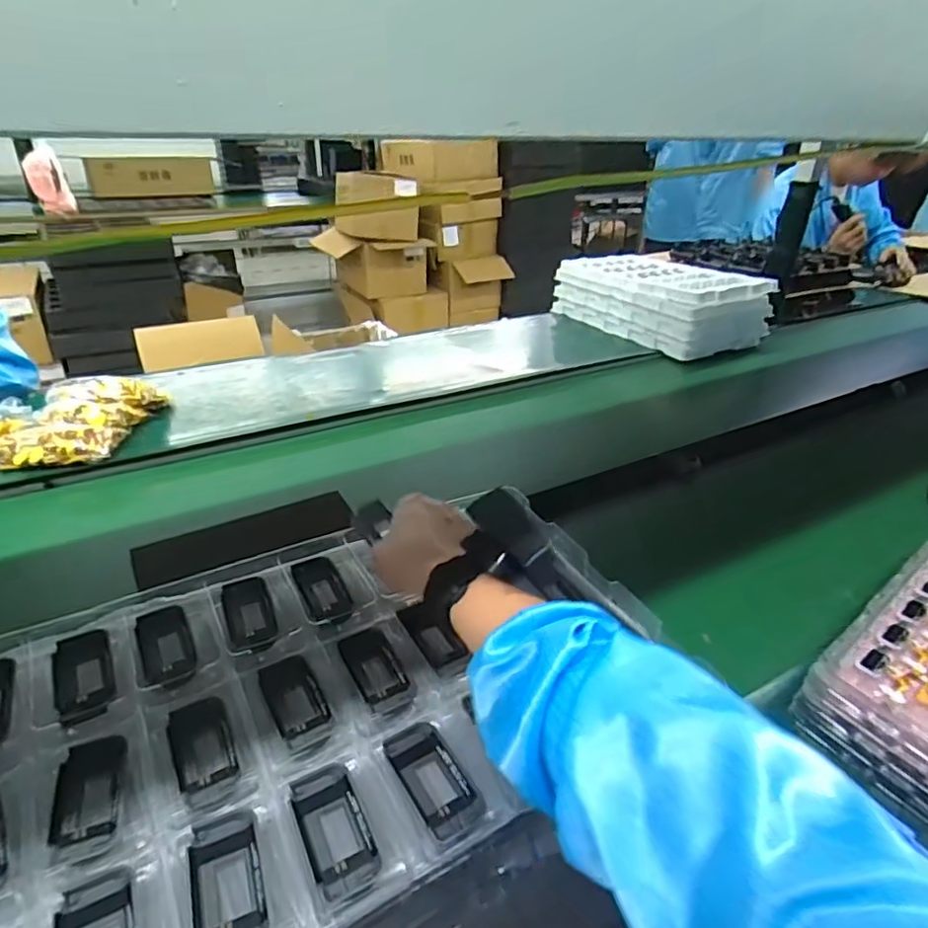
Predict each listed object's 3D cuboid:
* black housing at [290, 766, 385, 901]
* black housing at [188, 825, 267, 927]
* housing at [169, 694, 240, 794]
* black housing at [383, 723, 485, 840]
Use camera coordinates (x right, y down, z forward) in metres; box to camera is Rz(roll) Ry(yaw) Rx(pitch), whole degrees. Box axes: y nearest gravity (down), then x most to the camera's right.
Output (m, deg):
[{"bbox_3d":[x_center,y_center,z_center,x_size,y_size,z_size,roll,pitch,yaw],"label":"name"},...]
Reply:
[{"bbox_3d":[-0.073,0.203,0.341,0.034,0.005,0.069,-14,34,-26],"label":"black housing"},{"bbox_3d":[-0.123,0.217,0.313,0.034,0.007,0.048,-11,33,-22],"label":"black housing"},{"bbox_3d":[-0.175,0.186,0.406,0.037,0.011,0.065,-14,34,-26],"label":"housing"},{"bbox_3d":[-0.019,0.201,0.393,0.039,0.010,0.075,-16,35,-29],"label":"black housing"}]

